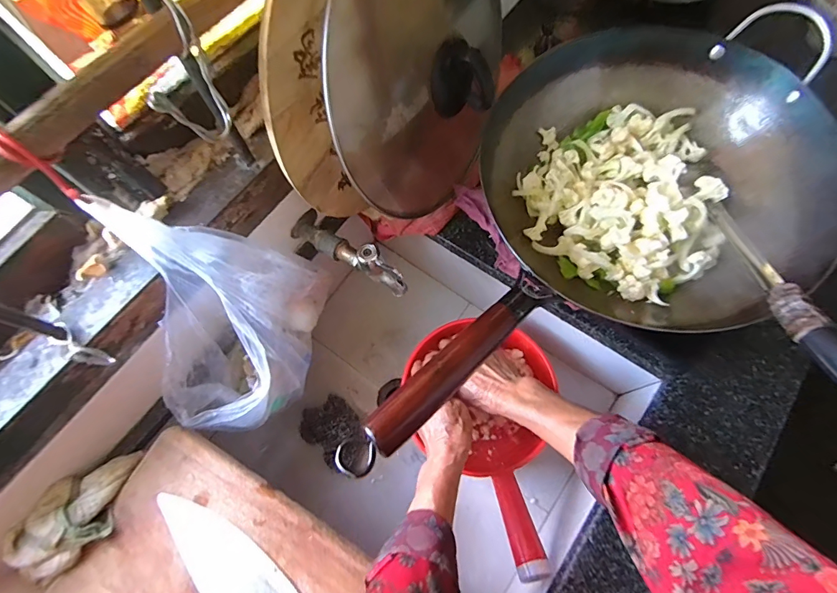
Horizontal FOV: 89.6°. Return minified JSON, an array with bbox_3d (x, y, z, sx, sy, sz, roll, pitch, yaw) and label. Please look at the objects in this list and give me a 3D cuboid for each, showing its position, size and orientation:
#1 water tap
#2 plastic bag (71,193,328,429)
[{"bbox_3d":[-0.089,-0.057,0.509,0.168,0.070,0.037,30,73,26],"label":"water tap"},{"bbox_3d":[-0.209,0.023,0.433,0.124,0.271,0.191,6,69,4],"label":"plastic bag"}]

